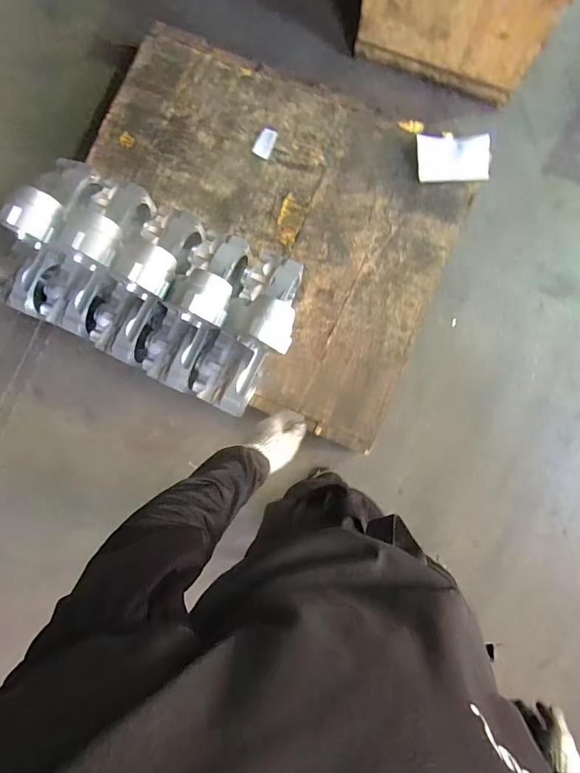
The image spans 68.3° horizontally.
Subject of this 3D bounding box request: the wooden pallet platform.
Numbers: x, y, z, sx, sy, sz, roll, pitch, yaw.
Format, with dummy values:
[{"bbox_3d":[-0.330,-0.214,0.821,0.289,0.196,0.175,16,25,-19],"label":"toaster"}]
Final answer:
[{"bbox_3d":[-0.098,-0.517,1.411,1.250,0.126,1.039,25,86,3],"label":"wooden pallet platform"}]

